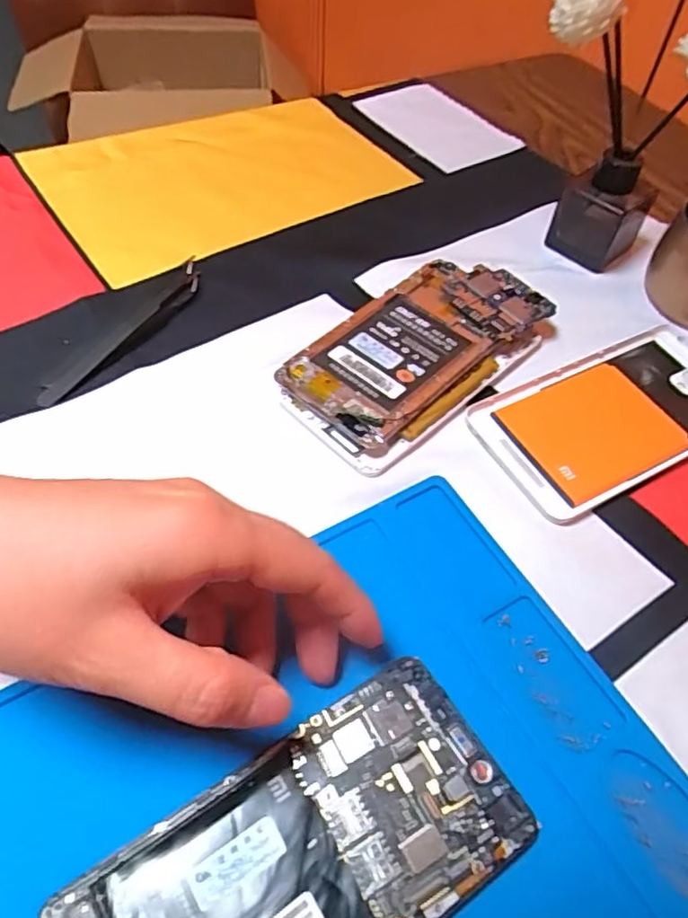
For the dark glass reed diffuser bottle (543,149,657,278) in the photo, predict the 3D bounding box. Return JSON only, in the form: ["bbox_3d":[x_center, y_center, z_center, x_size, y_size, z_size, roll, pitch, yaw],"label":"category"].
[{"bbox_3d":[0.161,-0.159,0.393,0.044,0.061,0.045,38,61,22],"label":"dark glass reed diffuser bottle"}]

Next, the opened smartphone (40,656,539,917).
[{"bbox_3d":[-0.014,0.133,0.204,0.147,0.010,0.072,-27,60,-21],"label":"opened smartphone"}]

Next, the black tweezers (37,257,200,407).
[{"bbox_3d":[-0.121,-0.071,0.351,0.021,0.008,0.119,28,58,17],"label":"black tweezers"}]

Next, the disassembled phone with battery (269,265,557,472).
[{"bbox_3d":[0.040,-0.058,0.341,0.150,0.016,0.081,-37,64,-26],"label":"disassembled phone with battery"}]

